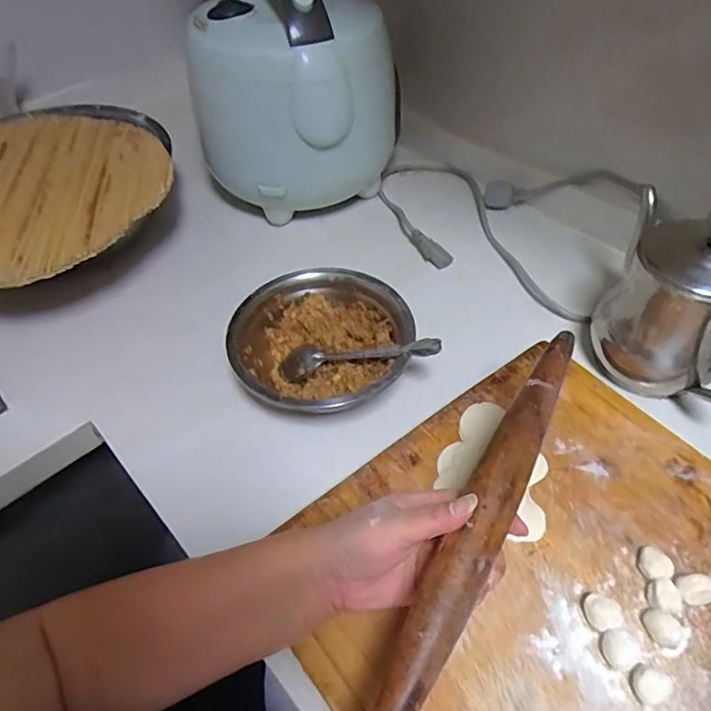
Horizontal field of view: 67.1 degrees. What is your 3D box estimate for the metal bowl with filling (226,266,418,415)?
[{"bbox_3d":[-0.033,-0.009,0.520,0.160,0.061,0.160,-1,49,2],"label":"metal bowl with filling"}]

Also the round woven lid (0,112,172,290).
[{"bbox_3d":[-0.378,-0.190,0.605,0.324,0.022,0.313,-1,49,2],"label":"round woven lid"}]

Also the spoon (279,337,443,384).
[{"bbox_3d":[-0.001,0.001,0.505,0.167,0.018,0.032,-8,44,25],"label":"spoon"}]

